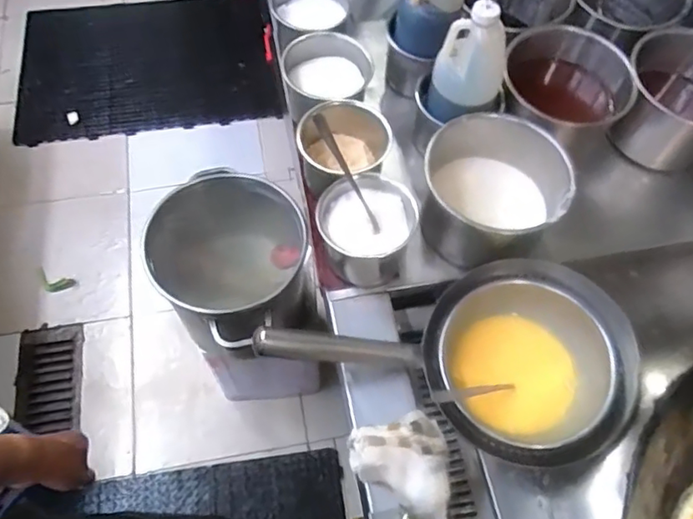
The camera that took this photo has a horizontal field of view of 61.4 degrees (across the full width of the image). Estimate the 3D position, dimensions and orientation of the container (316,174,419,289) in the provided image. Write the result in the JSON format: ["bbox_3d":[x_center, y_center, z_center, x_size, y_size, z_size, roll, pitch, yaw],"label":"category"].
[{"bbox_3d":[0.023,-0.035,0.747,0.122,0.097,0.109,6,62,0],"label":"container"}]

